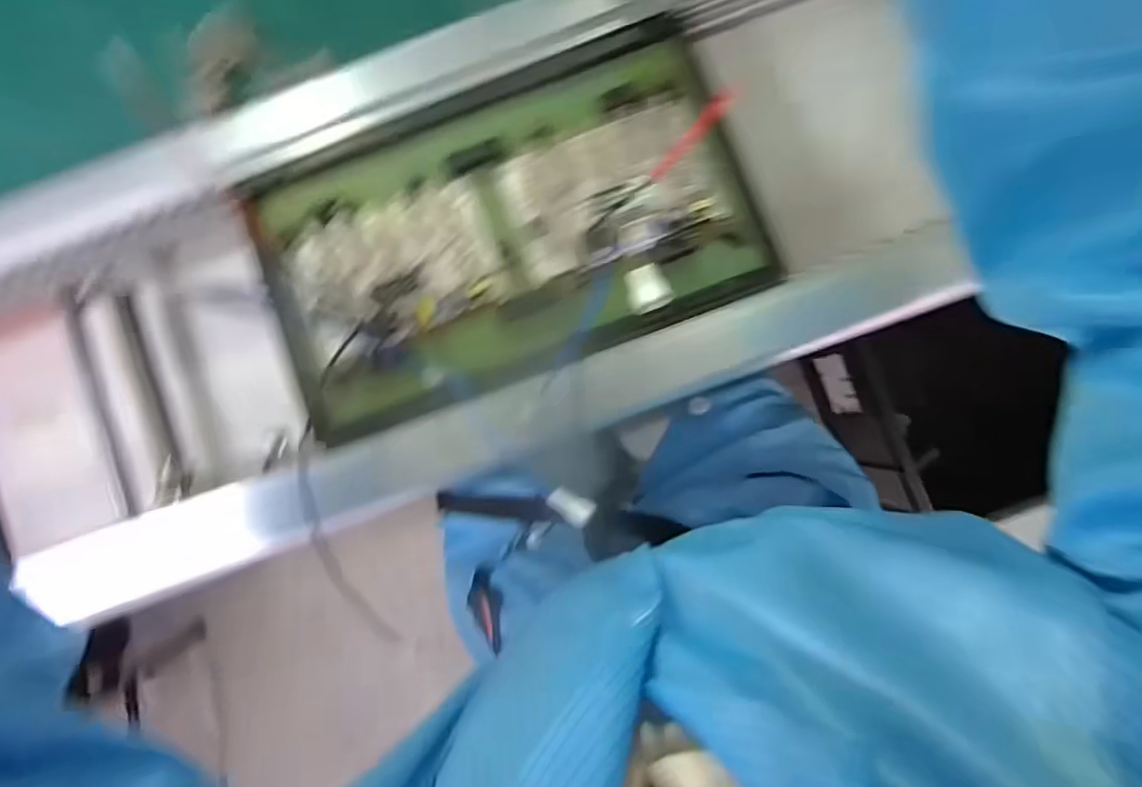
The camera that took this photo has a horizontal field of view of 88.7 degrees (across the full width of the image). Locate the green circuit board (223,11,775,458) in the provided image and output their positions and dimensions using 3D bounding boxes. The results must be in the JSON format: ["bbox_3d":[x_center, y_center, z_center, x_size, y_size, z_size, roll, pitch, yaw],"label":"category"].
[{"bbox_3d":[-0.047,-0.113,0.408,0.331,0.031,0.200,-21,86,0],"label":"green circuit board"}]

